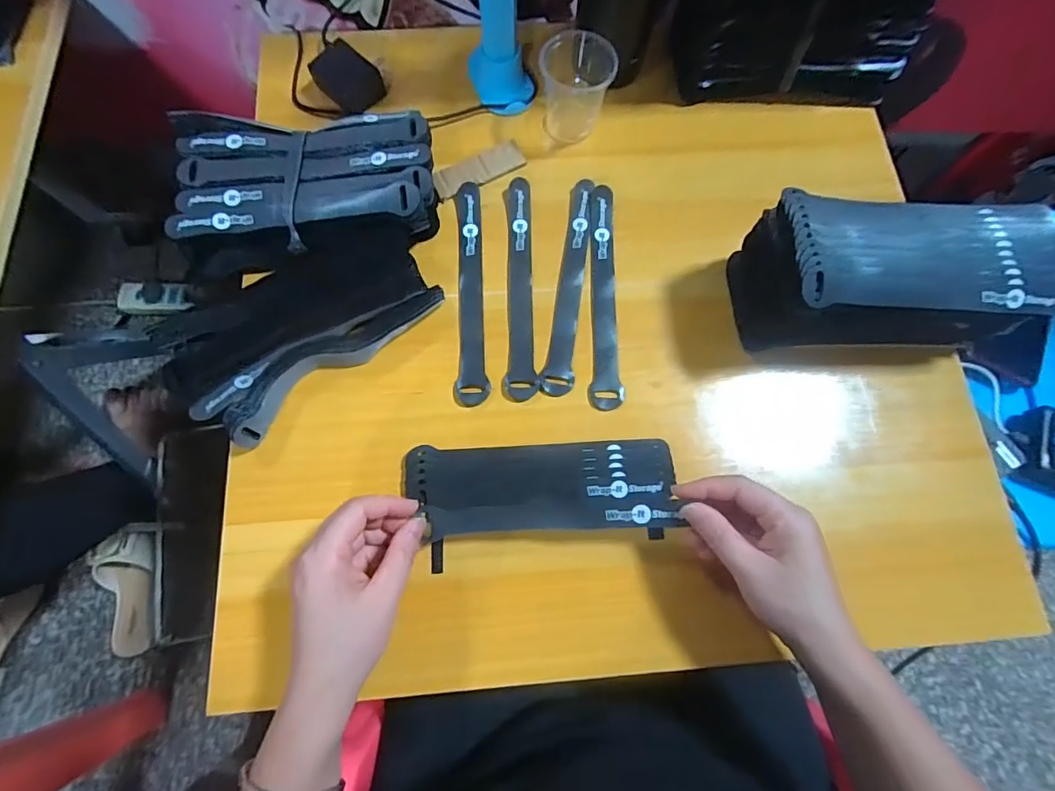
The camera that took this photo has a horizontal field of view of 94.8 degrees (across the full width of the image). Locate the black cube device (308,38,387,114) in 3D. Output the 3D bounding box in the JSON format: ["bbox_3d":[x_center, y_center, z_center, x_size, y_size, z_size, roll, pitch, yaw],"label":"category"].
[{"bbox_3d":[-0.174,-0.305,0.463,0.060,0.030,0.038,38,78,8],"label":"black cube device"}]

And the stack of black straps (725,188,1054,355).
[{"bbox_3d":[0.274,-0.089,0.364,0.209,0.094,0.090,-3,72,-1],"label":"stack of black straps"}]

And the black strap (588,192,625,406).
[{"bbox_3d":[0.063,-0.087,0.404,0.024,0.007,0.198,0,72,0],"label":"black strap"}]

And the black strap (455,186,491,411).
[{"bbox_3d":[-0.049,-0.090,0.407,0.025,0.005,0.201,-3,72,-2],"label":"black strap"}]

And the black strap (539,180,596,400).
[{"bbox_3d":[0.037,-0.096,0.410,0.023,0.005,0.200,9,72,2],"label":"black strap"}]

